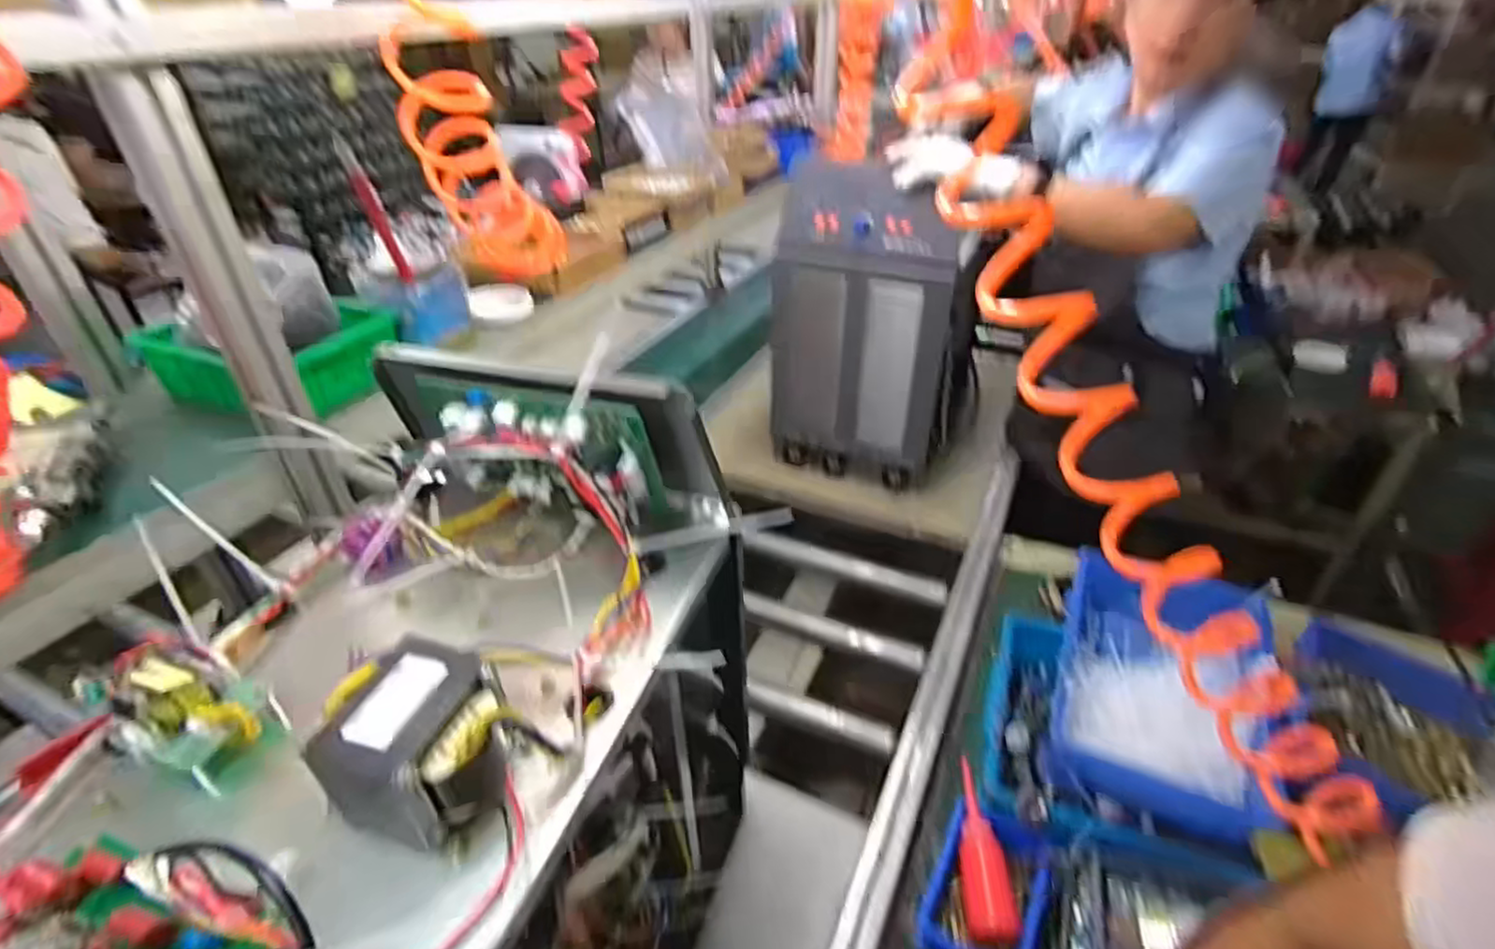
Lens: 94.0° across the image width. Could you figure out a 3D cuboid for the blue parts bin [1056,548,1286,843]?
[{"bbox_3d":[0.453,0.236,0.766,0.198,0.097,0.292,16,38,23],"label":"blue parts bin"}]

